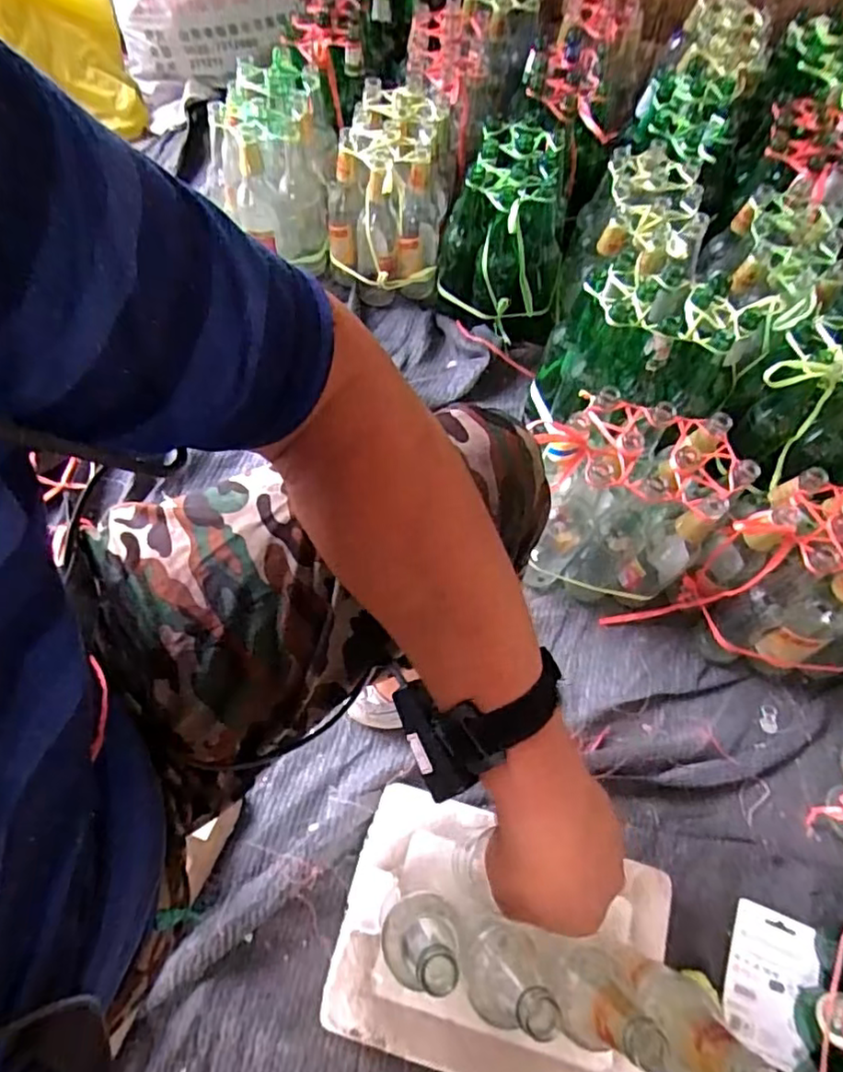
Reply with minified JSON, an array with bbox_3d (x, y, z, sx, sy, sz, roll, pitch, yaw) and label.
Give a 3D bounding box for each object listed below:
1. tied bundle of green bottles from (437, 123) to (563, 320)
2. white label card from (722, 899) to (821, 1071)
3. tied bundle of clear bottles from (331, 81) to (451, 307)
[{"bbox_3d":[0.137,-0.504,1.031,0.197,0.201,0.222,8,64,1],"label":"tied bundle of green bottles"},{"bbox_3d":[0.407,0.524,0.738,0.095,0.011,0.148,20,71,14],"label":"white label card"},{"bbox_3d":[-0.056,-0.570,1.073,0.204,0.241,0.215,-1,64,-3],"label":"tied bundle of clear bottles"}]

